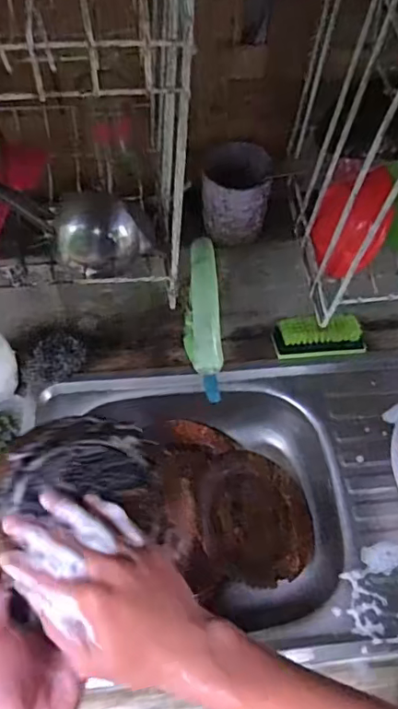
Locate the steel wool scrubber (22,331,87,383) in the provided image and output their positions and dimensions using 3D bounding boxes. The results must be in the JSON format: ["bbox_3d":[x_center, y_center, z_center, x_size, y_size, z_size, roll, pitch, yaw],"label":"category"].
[{"bbox_3d":[-0.207,0.003,0.782,0.085,0.053,0.055,-16,59,-12],"label":"steel wool scrubber"}]

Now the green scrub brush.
[{"bbox_3d":[0.181,-0.027,0.821,0.134,0.038,0.054,-6,58,-6],"label":"green scrub brush"}]

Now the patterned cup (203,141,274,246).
[{"bbox_3d":[0.045,-0.201,0.667,0.077,0.098,0.087,3,57,0],"label":"patterned cup"}]

